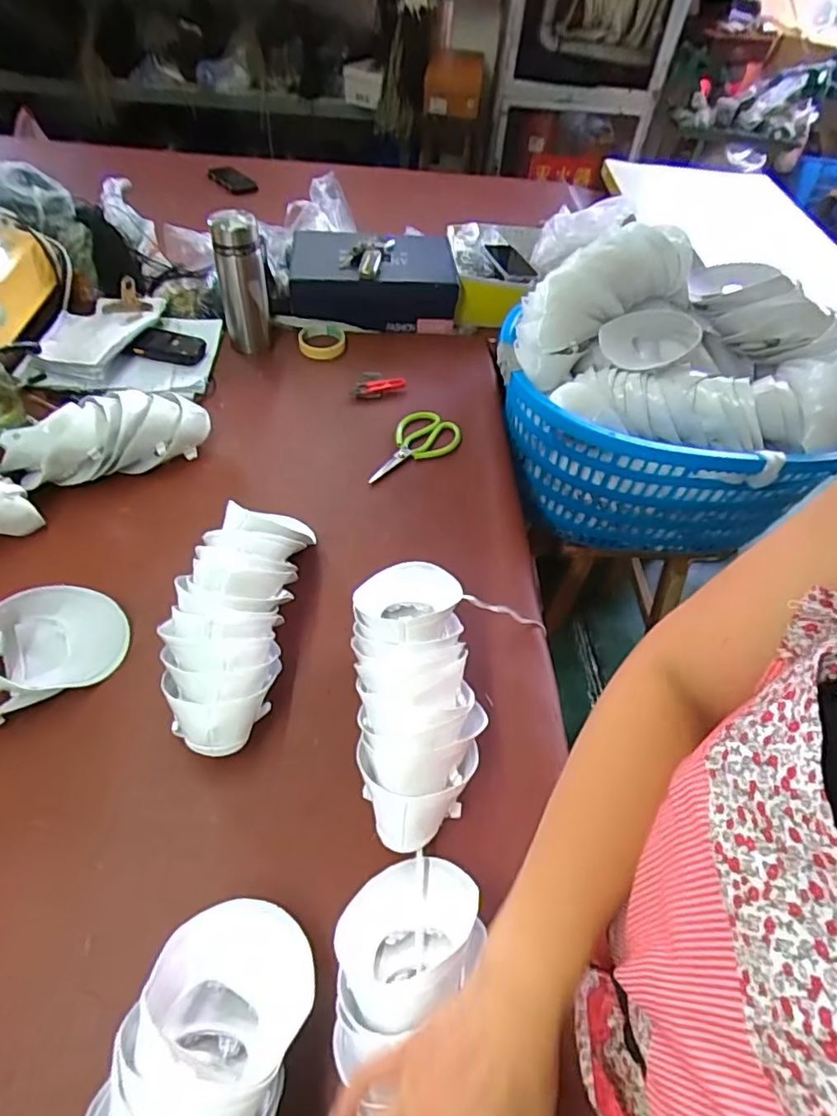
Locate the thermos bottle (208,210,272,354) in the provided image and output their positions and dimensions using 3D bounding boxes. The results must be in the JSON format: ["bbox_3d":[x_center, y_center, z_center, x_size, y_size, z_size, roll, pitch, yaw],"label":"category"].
[{"bbox_3d":[-0.306,-0.477,1.046,0.082,0.209,0.082,-9,53,-12],"label":"thermos bottle"}]

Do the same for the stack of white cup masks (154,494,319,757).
[{"bbox_3d":[-0.213,0.045,0.702,0.128,0.106,0.352,8,50,1],"label":"stack of white cup masks"}]

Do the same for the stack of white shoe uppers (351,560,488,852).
[{"bbox_3d":[0.000,0.139,0.639,0.139,0.111,0.298,-3,51,-7],"label":"stack of white shoe uppers"}]

